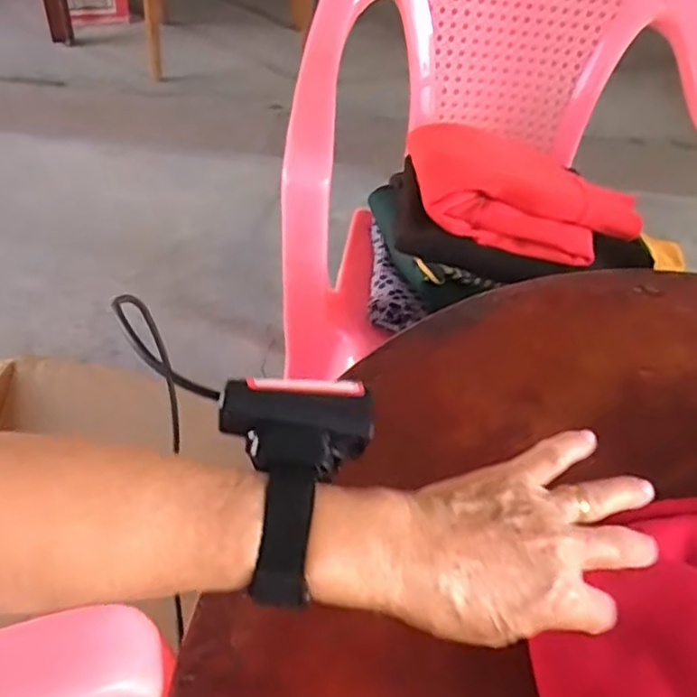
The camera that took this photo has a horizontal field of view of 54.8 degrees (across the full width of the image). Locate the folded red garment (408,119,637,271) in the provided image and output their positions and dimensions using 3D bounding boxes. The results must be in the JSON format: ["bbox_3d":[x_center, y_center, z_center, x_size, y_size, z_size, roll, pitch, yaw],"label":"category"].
[{"bbox_3d":[0.188,-0.180,0.741,0.249,0.072,0.154,13,46,5],"label":"folded red garment"}]

